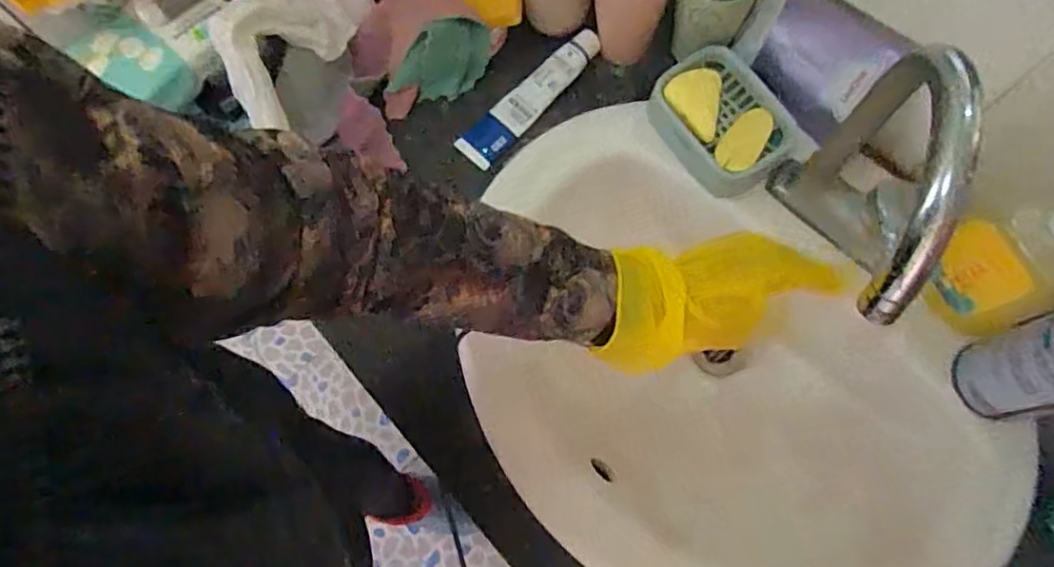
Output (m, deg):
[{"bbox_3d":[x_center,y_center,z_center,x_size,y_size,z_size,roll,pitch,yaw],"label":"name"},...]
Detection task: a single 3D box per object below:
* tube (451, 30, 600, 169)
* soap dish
[{"bbox_3d":[0.004,-0.184,0.630,0.171,0.030,0.042,-42,75,-11],"label":"tube"},{"bbox_3d":[0.178,-0.141,0.581,0.095,0.051,0.139,-33,74,-8],"label":"soap dish"}]

